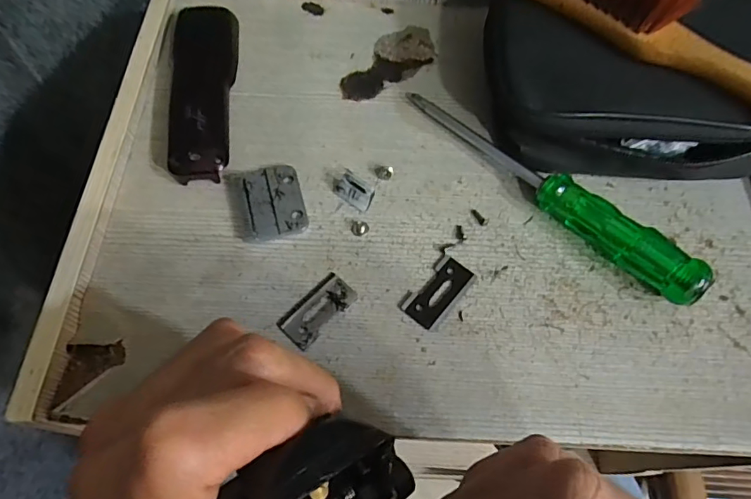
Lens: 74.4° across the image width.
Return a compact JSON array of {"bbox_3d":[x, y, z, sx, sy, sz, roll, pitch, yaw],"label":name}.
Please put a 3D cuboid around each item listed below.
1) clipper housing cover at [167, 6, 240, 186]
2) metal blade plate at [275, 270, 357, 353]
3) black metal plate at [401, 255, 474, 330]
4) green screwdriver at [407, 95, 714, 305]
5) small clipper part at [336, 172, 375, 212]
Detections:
[{"bbox_3d":[-0.107,-0.105,0.310,0.038,0.017,0.137,-6,65,-3],"label":"clipper housing cover"},{"bbox_3d":[-0.030,0.031,0.256,0.021,0.004,0.040,40,71,17],"label":"metal blade plate"},{"bbox_3d":[0.033,0.022,0.259,0.019,0.004,0.039,39,71,17],"label":"black metal plate"},{"bbox_3d":[0.093,-0.036,0.274,0.020,0.024,0.184,-42,71,-17],"label":"green screwdriver"},{"bbox_3d":[-0.012,-0.032,0.280,0.023,0.013,0.010,32,69,15],"label":"small clipper part"}]

